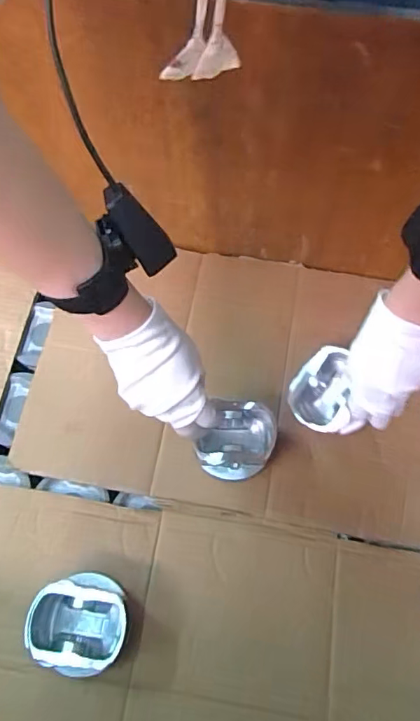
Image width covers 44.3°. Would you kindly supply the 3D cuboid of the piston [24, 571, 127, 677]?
[{"bbox_3d":[-0.129,0.261,0.519,0.094,0.056,0.087,1,67,-2],"label":"piston"}]

